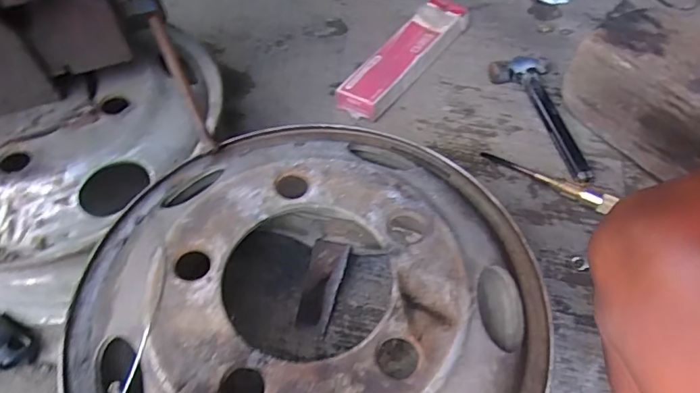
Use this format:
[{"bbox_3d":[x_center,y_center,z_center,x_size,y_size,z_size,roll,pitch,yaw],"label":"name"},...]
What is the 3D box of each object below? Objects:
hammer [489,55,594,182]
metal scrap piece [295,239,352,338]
[{"bbox_3d":[0.312,-0.133,0.800,0.110,0.034,0.277,-3,53,0],"label":"hammer"},{"bbox_3d":[-0.036,0.113,0.616,0.048,0.018,0.113,12,73,11],"label":"metal scrap piece"}]

